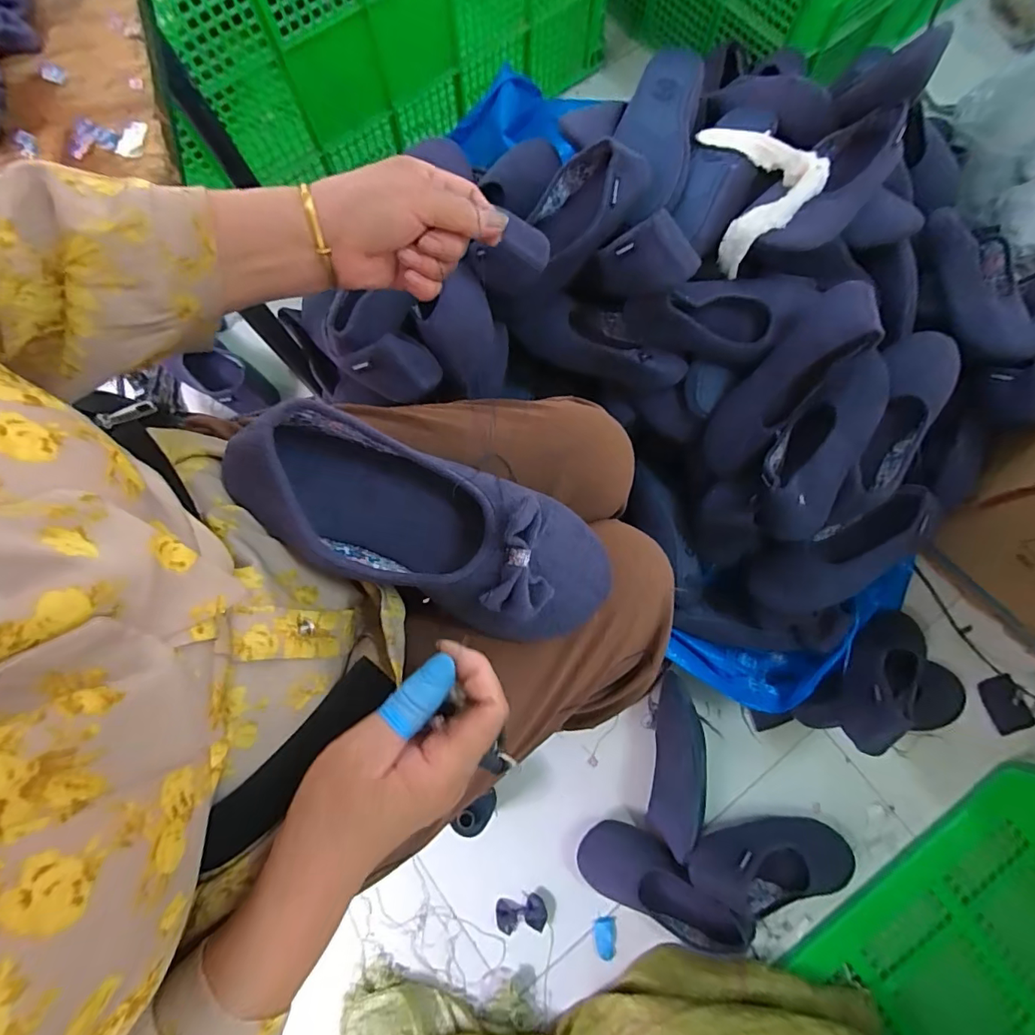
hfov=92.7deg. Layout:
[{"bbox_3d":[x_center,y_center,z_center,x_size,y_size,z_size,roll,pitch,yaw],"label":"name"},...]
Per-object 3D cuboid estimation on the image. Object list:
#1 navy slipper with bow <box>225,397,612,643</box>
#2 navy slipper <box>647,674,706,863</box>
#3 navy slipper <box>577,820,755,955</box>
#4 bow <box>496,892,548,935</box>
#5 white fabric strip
[{"bbox_3d":[-0.052,0.005,0.311,0.232,0.070,0.097,23,79,-1],"label":"navy slipper with bow"},{"bbox_3d":[0.228,0.366,0.717,0.065,0.070,0.225,8,78,2],"label":"navy slipper"},{"bbox_3d":[0.195,0.518,0.687,0.232,0.067,0.100,33,80,7],"label":"navy slipper"},{"bbox_3d":[0.006,0.577,0.718,0.073,0.009,0.047,-2,78,0],"label":"bow"},{"bbox_3d":[0.290,-0.407,0.602,0.096,0.095,0.180,-9,78,-1],"label":"white fabric strip"}]

